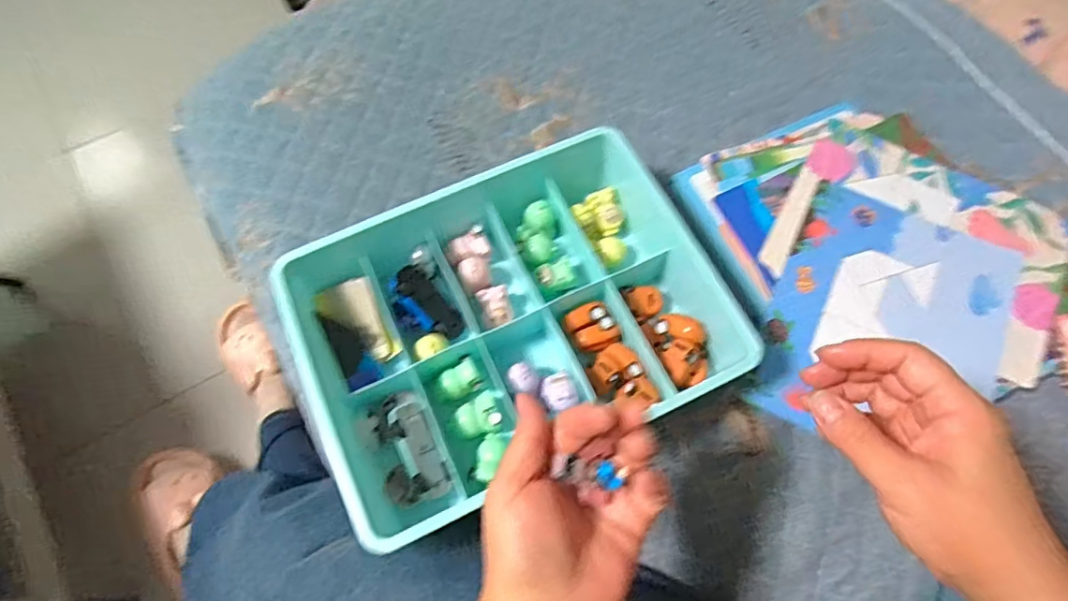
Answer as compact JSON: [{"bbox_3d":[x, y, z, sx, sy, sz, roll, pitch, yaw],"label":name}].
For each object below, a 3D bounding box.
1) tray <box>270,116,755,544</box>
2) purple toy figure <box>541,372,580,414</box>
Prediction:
[{"bbox_3d":[-0.020,0.008,0.450,0.310,0.063,0.252,-21,65,-8],"label":"tray"},{"bbox_3d":[0.019,0.069,0.442,0.025,0.018,0.032,-14,64,-5],"label":"purple toy figure"}]

